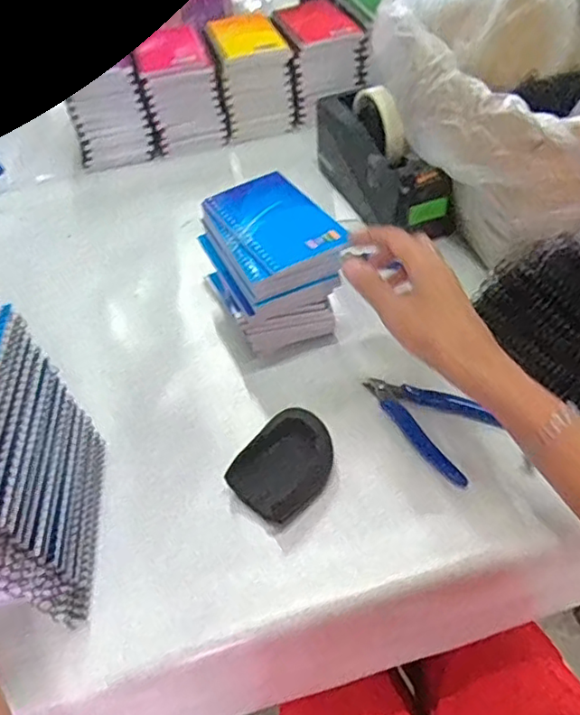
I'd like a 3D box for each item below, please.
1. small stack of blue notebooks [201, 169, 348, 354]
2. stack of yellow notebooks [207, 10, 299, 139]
[{"bbox_3d":[-0.016,-0.084,0.552,0.103,0.099,0.128,-22,51,-12],"label":"small stack of blue notebooks"},{"bbox_3d":[-0.051,-0.377,0.812,0.099,0.110,0.107,-14,50,-5],"label":"stack of yellow notebooks"}]

